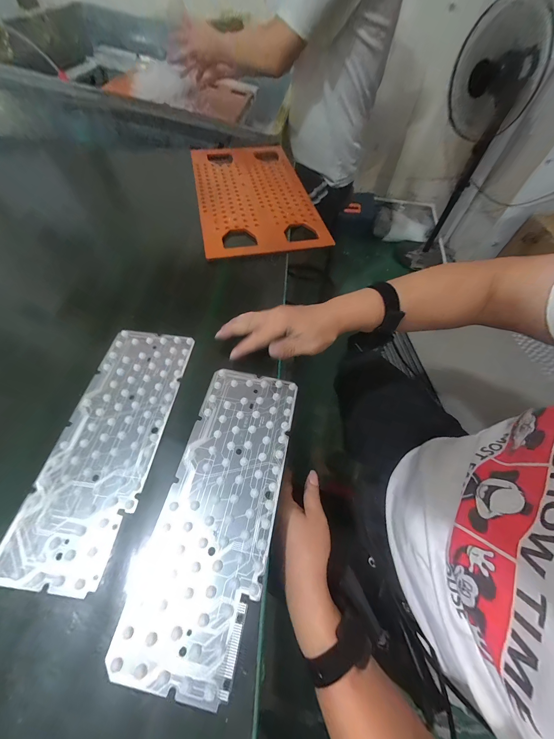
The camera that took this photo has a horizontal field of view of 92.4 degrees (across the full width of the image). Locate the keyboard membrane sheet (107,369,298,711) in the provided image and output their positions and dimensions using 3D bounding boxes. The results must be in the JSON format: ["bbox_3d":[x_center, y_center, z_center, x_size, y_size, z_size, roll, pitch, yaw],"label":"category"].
[{"bbox_3d":[-0.055,0.128,0.278,0.109,0.004,0.281,11,58,5],"label":"keyboard membrane sheet"}]

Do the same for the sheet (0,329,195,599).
[{"bbox_3d":[-0.189,0.071,0.306,0.105,0.008,0.281,8,60,0],"label":"sheet"}]

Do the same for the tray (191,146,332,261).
[{"bbox_3d":[-0.058,-0.412,0.603,0.240,0.018,0.470,-10,60,-8],"label":"tray"}]

